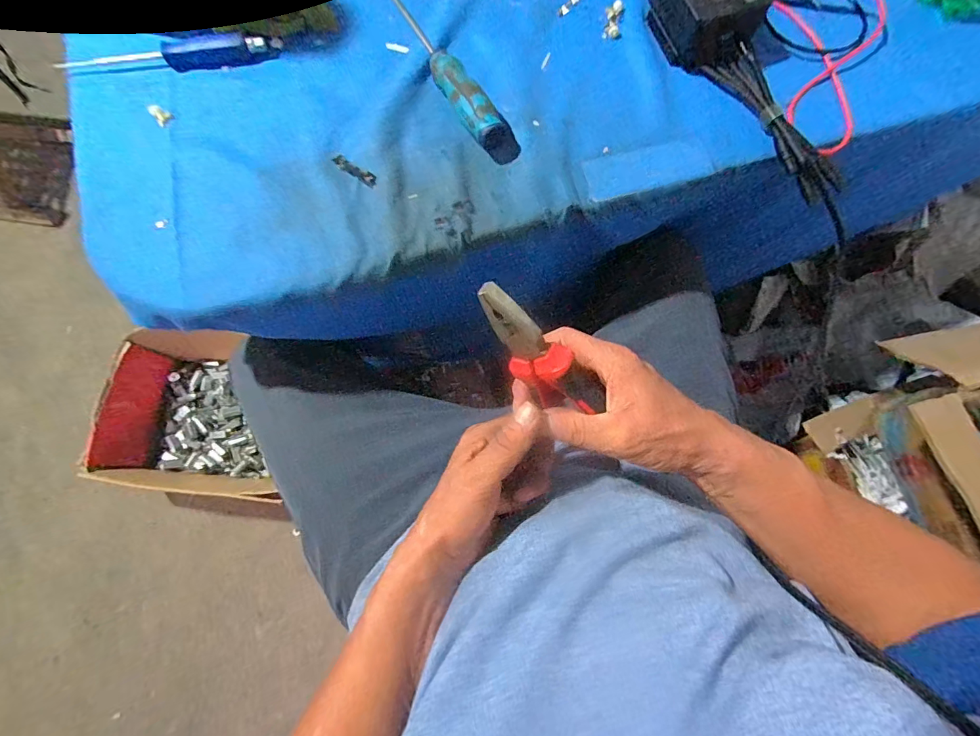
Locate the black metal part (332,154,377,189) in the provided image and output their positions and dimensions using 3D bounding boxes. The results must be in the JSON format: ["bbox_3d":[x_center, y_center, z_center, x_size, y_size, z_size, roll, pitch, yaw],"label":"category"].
[{"bbox_3d":[-0.118,-0.173,0.377,0.049,0.004,0.011,35,79,8],"label":"black metal part"}]

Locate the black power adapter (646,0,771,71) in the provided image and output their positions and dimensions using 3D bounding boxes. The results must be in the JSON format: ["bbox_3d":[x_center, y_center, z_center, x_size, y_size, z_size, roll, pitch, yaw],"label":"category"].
[{"bbox_3d":[0.195,-0.327,0.392,0.072,0.053,0.090,-29,78,-6],"label":"black power adapter"}]

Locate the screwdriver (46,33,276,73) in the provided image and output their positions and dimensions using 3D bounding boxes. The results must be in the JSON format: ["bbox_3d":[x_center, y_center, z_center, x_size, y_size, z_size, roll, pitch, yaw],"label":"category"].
[{"bbox_3d":[-0.299,-0.289,0.400,0.194,0.019,0.022,-4,77,-1],"label":"screwdriver"}]

